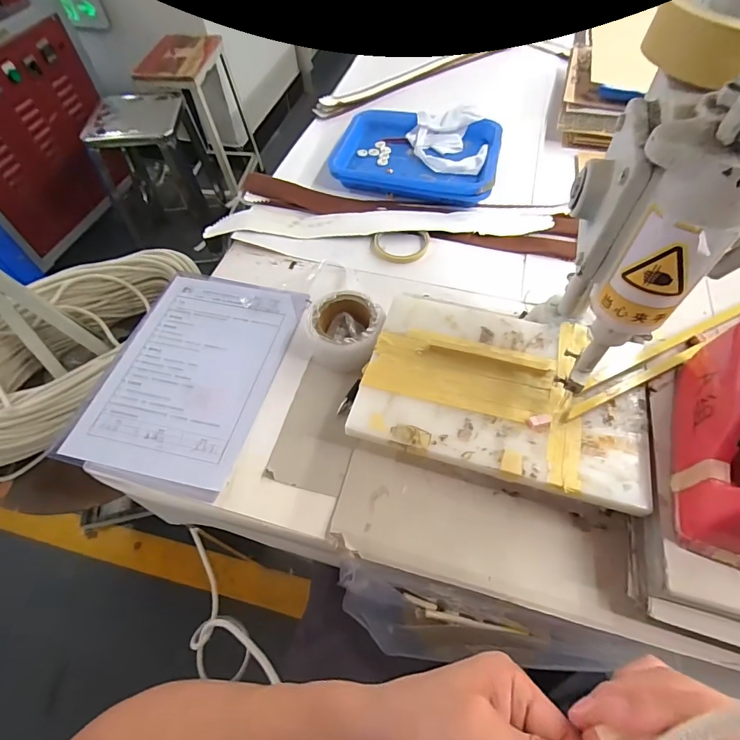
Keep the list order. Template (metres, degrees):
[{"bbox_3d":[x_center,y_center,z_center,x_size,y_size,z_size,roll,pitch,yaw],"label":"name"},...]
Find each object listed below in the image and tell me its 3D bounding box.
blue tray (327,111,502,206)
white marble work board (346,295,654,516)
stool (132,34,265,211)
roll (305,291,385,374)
[{"bbox_3d":[0.085,-0.393,0.770,0.288,0.045,0.213,13,59,9],"label":"blue tray"},{"bbox_3d":[0.146,0.016,0.464,0.295,0.014,0.202,15,59,10],"label":"white marble work board"},{"bbox_3d":[-0.617,-0.906,1.566,0.207,0.488,0.336,9,58,7],"label":"stool"},{"bbox_3d":[-0.032,-0.049,0.555,0.096,0.050,0.105,-1,57,1],"label":"roll"}]

